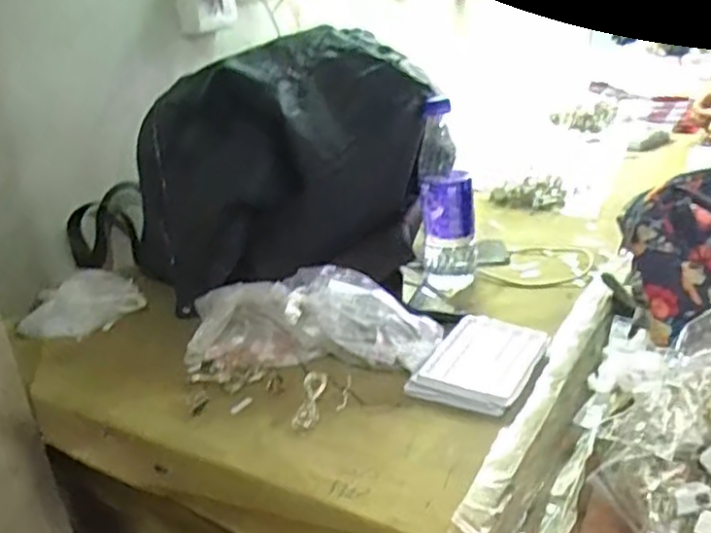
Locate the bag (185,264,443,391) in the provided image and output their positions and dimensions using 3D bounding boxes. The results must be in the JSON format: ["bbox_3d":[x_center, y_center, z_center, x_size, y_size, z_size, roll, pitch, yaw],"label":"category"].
[{"bbox_3d":[-0.050,0.054,0.689,0.264,0.073,0.111,-3,23,8],"label":"bag"}]

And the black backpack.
[{"bbox_3d":[-0.153,-0.140,0.905,0.459,0.259,0.317,17,32,43],"label":"black backpack"}]

